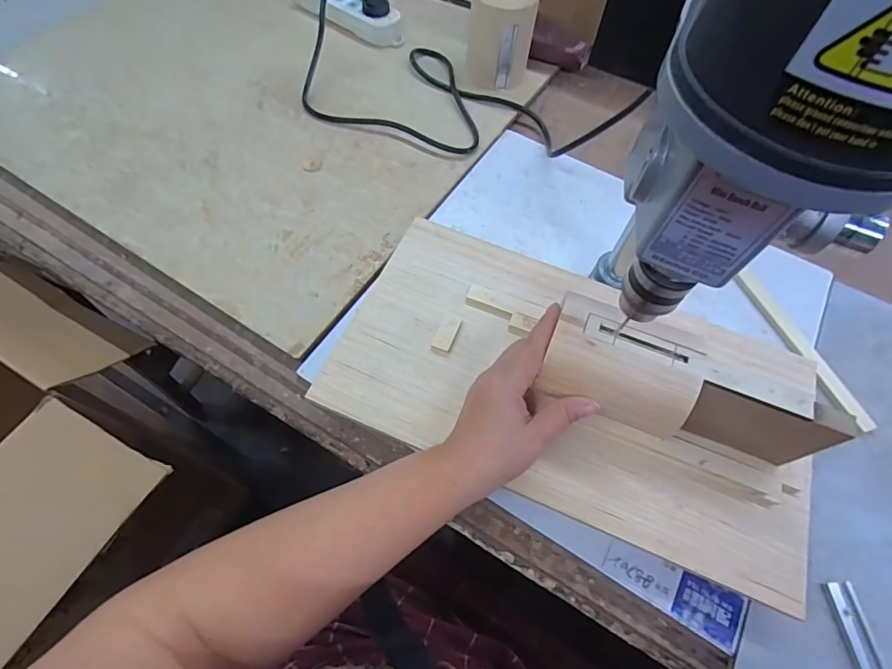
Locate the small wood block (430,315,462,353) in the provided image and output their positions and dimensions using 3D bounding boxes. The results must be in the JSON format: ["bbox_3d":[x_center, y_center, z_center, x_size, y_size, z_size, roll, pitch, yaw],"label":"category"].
[{"bbox_3d":[0.001,-0.001,0.405,0.017,0.005,0.034,20,64,8],"label":"small wood block"}]

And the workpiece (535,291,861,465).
[{"bbox_3d":[0.164,0.032,0.316,0.186,0.042,0.066,17,61,9],"label":"workpiece"}]

